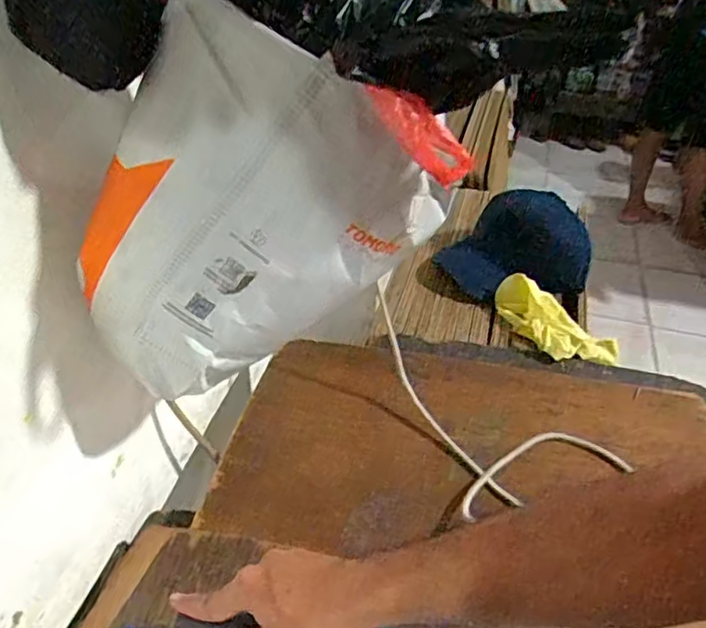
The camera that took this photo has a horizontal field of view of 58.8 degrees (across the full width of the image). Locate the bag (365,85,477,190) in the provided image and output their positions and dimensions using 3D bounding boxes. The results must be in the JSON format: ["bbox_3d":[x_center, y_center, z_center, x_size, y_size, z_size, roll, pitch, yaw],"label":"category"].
[{"bbox_3d":[0.039,-0.104,0.363,0.072,0.020,0.031,40,35,-17],"label":"bag"}]

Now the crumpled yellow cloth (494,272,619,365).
[{"bbox_3d":[0.275,0.010,0.878,0.084,0.051,0.187,-24,43,-27],"label":"crumpled yellow cloth"}]

